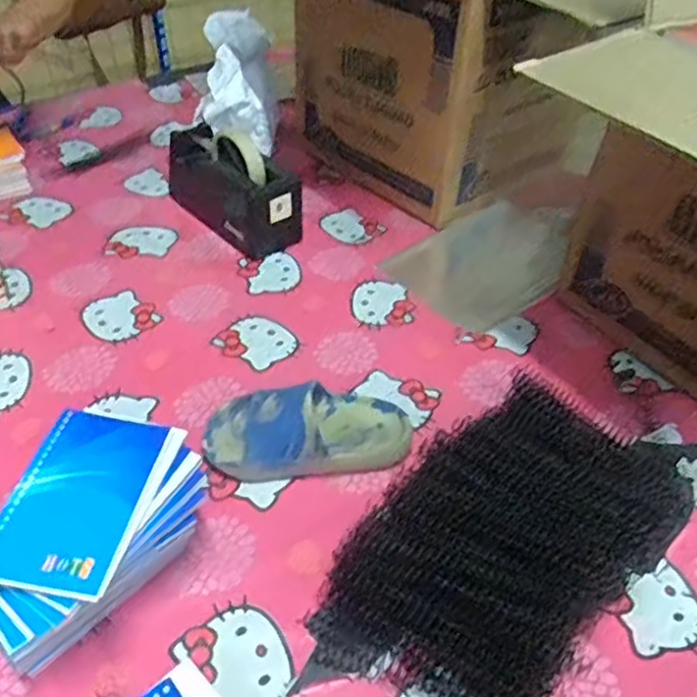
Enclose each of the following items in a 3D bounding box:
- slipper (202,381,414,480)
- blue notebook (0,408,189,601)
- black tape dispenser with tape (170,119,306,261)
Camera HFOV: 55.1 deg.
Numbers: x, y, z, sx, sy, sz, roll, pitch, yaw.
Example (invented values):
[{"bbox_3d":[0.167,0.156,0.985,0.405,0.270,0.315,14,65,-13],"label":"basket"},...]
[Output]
[{"bbox_3d":[-0.033,0.070,0.577,0.179,0.057,0.096,-7,43,-11],"label":"slipper"},{"bbox_3d":[-0.176,0.097,0.442,0.086,0.014,0.133,10,43,8],"label":"blue notebook"},{"bbox_3d":[-0.151,-0.204,0.838,0.075,0.095,0.217,-29,51,-30],"label":"black tape dispenser with tape"}]

